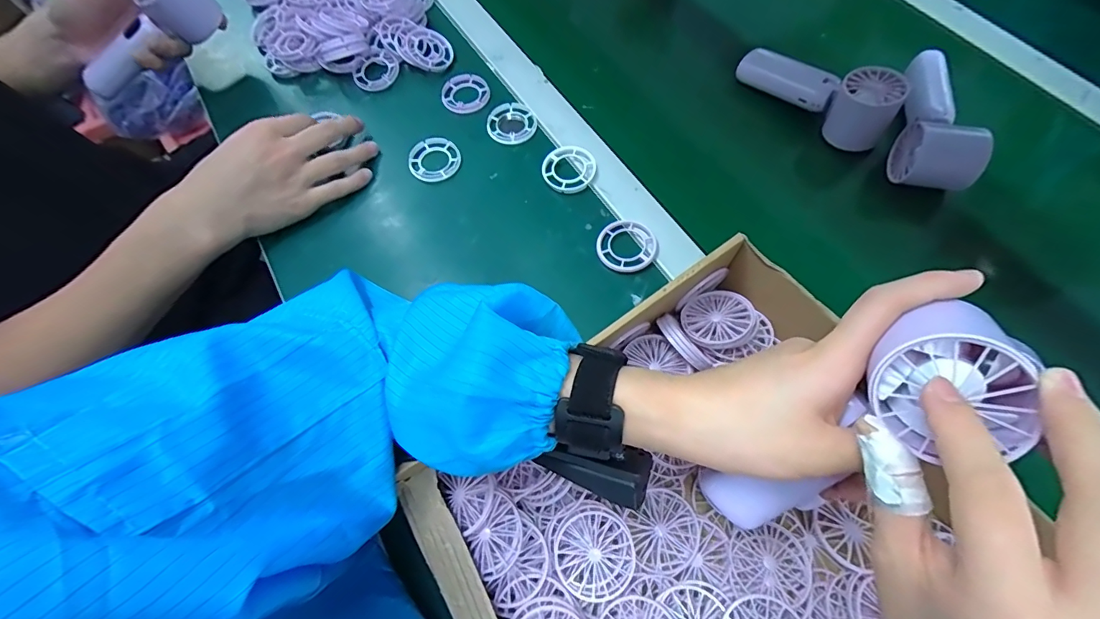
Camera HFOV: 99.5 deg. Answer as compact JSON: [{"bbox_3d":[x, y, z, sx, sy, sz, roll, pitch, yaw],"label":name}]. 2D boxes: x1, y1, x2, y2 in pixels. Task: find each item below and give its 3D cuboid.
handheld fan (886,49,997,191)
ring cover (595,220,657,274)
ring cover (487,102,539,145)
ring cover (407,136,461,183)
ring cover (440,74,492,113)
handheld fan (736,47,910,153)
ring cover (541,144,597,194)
[{"bbox_3d":[0.366,-0.181,0.435,0.056,0.052,0.151,19,71,11],"label":"handheld fan"},{"bbox_3d":[0.071,-0.058,0.426,0.053,0.009,0.054,26,72,14],"label":"ring cover"},{"bbox_3d":[-0.042,-0.201,0.502,0.052,0.008,0.054,-24,68,-6],"label":"ring cover"},{"bbox_3d":[-0.120,-0.156,0.481,0.052,0.008,0.050,-23,68,-5],"label":"ring cover"},{"bbox_3d":[-0.096,-0.246,0.527,0.054,0.009,0.050,-14,68,-1],"label":"ring cover"},{"bbox_3d":[0.264,-0.223,0.463,0.045,0.053,0.154,-41,71,-12],"label":"handheld fan"},{"bbox_3d":[0.020,-0.142,0.464,0.053,0.007,0.052,-43,71,-13],"label":"ring cover"}]

